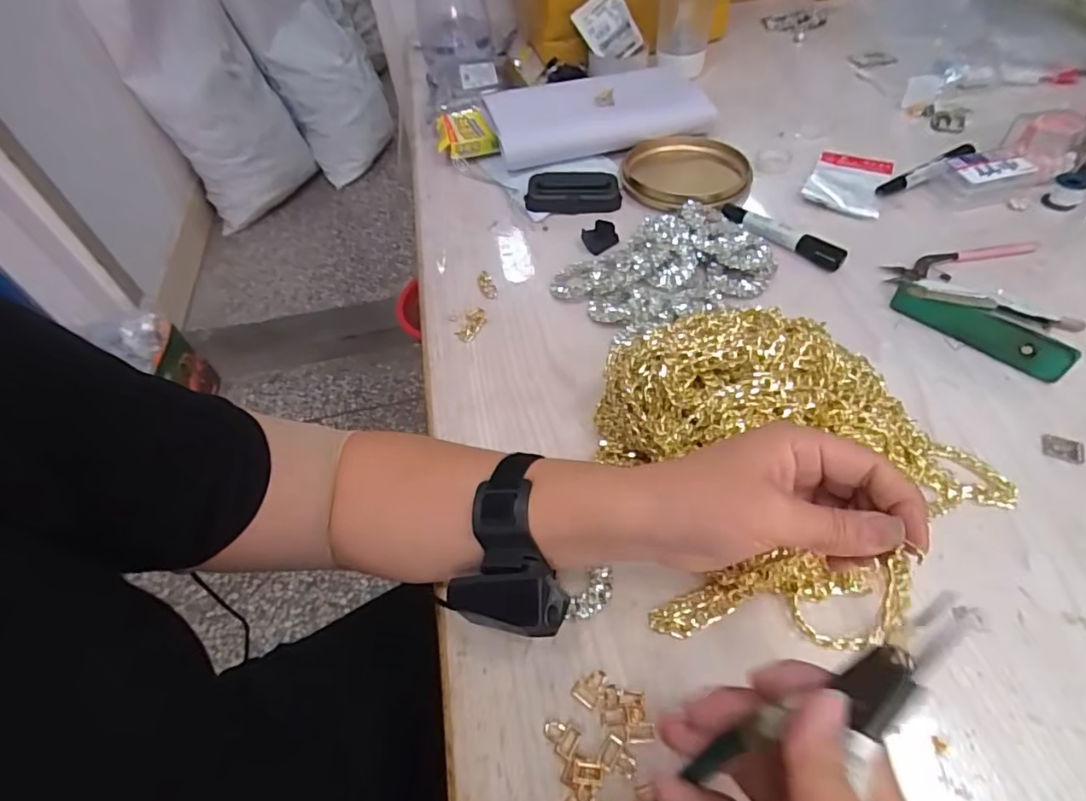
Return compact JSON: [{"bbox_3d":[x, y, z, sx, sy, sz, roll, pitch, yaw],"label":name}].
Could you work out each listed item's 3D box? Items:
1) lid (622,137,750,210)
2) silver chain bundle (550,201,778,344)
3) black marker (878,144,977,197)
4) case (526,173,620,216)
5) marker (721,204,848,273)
[{"bbox_3d":[0.171,-0.269,0.651,0.144,0.021,0.147,-3,52,4],"label":"lid"},{"bbox_3d":[0.117,-0.128,0.540,0.183,0.028,0.126,-27,55,-14],"label":"silver chain bundle"},{"bbox_3d":[0.426,-0.254,0.608,0.127,0.020,0.019,-24,54,-12],"label":"black marker"},{"bbox_3d":[0.035,-0.239,0.631,0.106,0.031,0.042,-1,52,5],"label":"case"},{"bbox_3d":[0.245,-0.171,0.568,0.135,0.018,0.018,36,64,28],"label":"marker"}]

